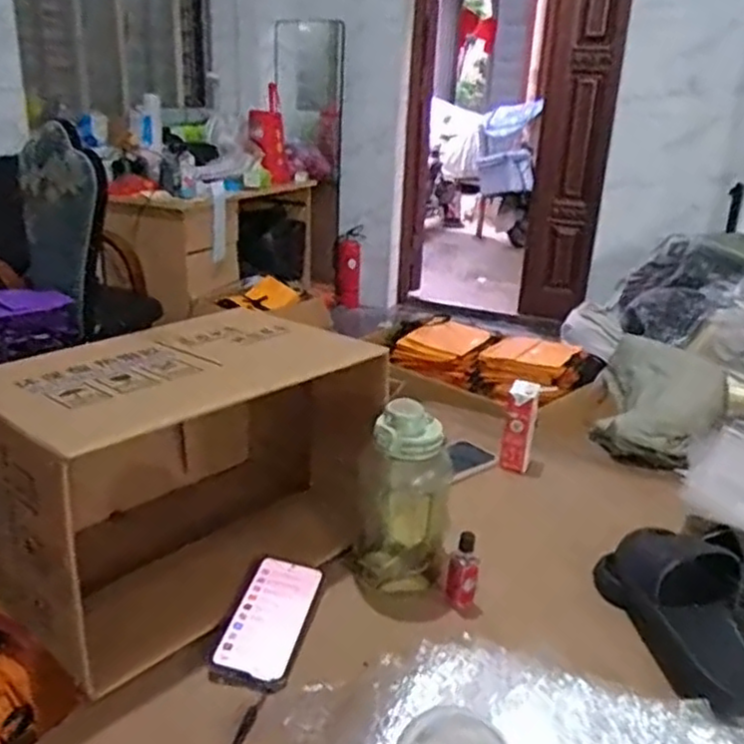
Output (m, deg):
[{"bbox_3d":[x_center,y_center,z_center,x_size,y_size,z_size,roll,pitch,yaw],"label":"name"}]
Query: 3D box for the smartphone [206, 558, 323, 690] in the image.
[{"bbox_3d":[-0.107,0.263,0.762,0.078,0.012,0.175,18,27,4],"label":"smartphone"}]

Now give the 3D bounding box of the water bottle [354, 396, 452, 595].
[{"bbox_3d":[0.037,0.142,0.820,0.103,0.206,0.078,3,21,0],"label":"water bottle"}]

